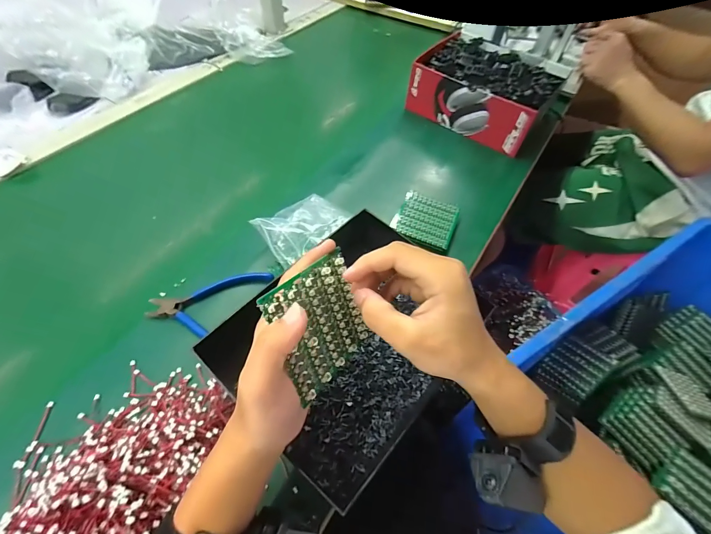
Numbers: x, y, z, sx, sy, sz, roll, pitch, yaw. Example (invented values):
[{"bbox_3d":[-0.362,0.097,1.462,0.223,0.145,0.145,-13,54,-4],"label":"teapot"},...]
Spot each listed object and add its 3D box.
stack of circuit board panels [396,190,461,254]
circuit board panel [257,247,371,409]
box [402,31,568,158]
[{"bbox_3d":[0.105,-0.069,0.492,0.081,0.009,0.090,17,57,10],"label":"stack of circuit board panels"},{"bbox_3d":[-0.023,0.039,0.244,0.005,0.080,0.082,-6,20,37],"label":"circuit board panel"},{"bbox_3d":[0.240,-0.332,0.631,0.235,0.100,0.153,32,60,19],"label":"box"}]

